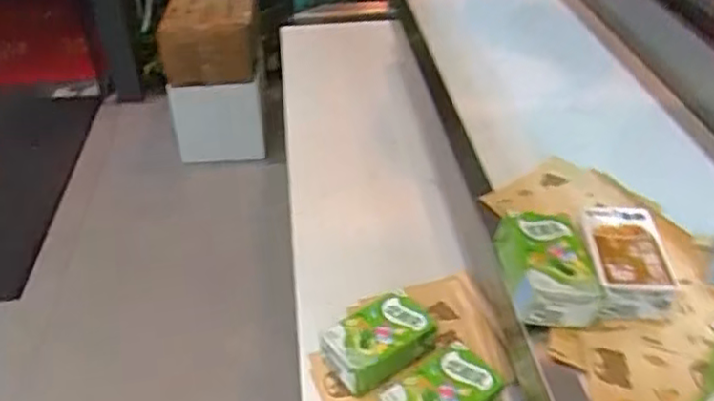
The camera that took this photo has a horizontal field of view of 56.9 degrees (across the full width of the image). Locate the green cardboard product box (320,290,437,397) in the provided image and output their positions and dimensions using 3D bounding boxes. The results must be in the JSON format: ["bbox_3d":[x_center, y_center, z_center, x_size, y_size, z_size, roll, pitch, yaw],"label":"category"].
[{"bbox_3d":[0.025,0.148,0.692,0.111,0.047,0.069,-25,44,-28],"label":"green cardboard product box"}]

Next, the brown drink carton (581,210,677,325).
[{"bbox_3d":[0.246,0.054,0.610,0.076,0.047,0.119,3,38,4],"label":"brown drink carton"}]

